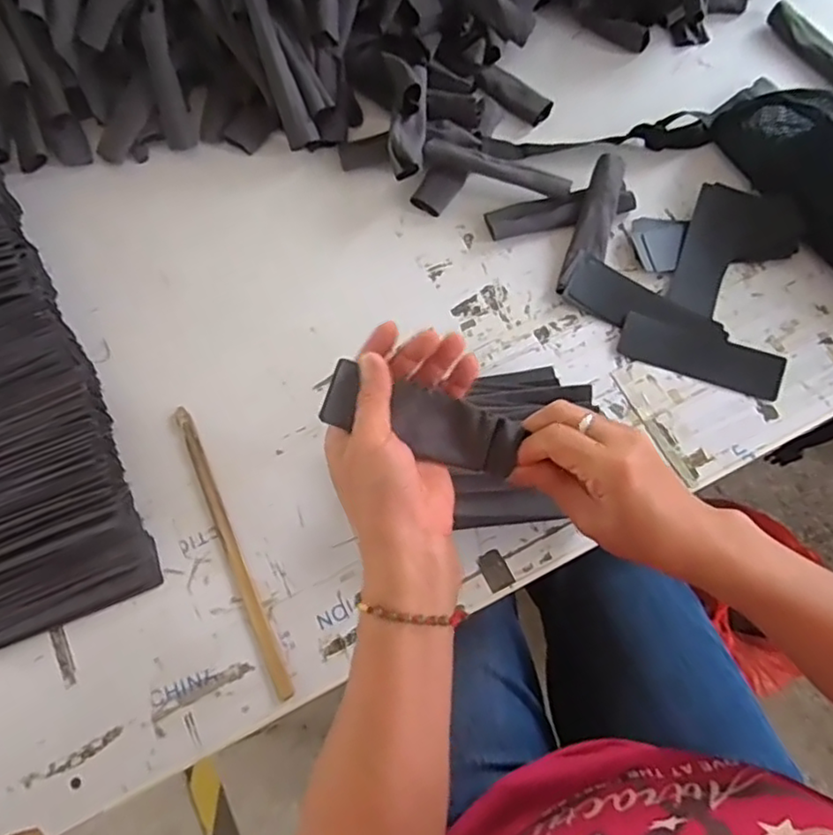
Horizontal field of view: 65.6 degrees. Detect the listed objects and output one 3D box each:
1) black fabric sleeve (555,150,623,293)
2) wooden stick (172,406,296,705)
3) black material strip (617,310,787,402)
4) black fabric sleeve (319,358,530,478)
[{"bbox_3d":[0.176,-0.191,0.643,0.038,0.016,0.148,20,84,9],"label":"black fabric sleeve"},{"bbox_3d":[-0.161,0.108,0.555,0.015,0.006,0.266,-25,71,-7],"label":"wooden stick"},{"bbox_3d":[0.268,-0.059,0.606,0.147,0.007,0.047,20,71,9],"label":"black material strip"},{"bbox_3d":[0.003,0.002,0.411,0.122,0.021,0.040,19,71,-3],"label":"black fabric sleeve"}]

